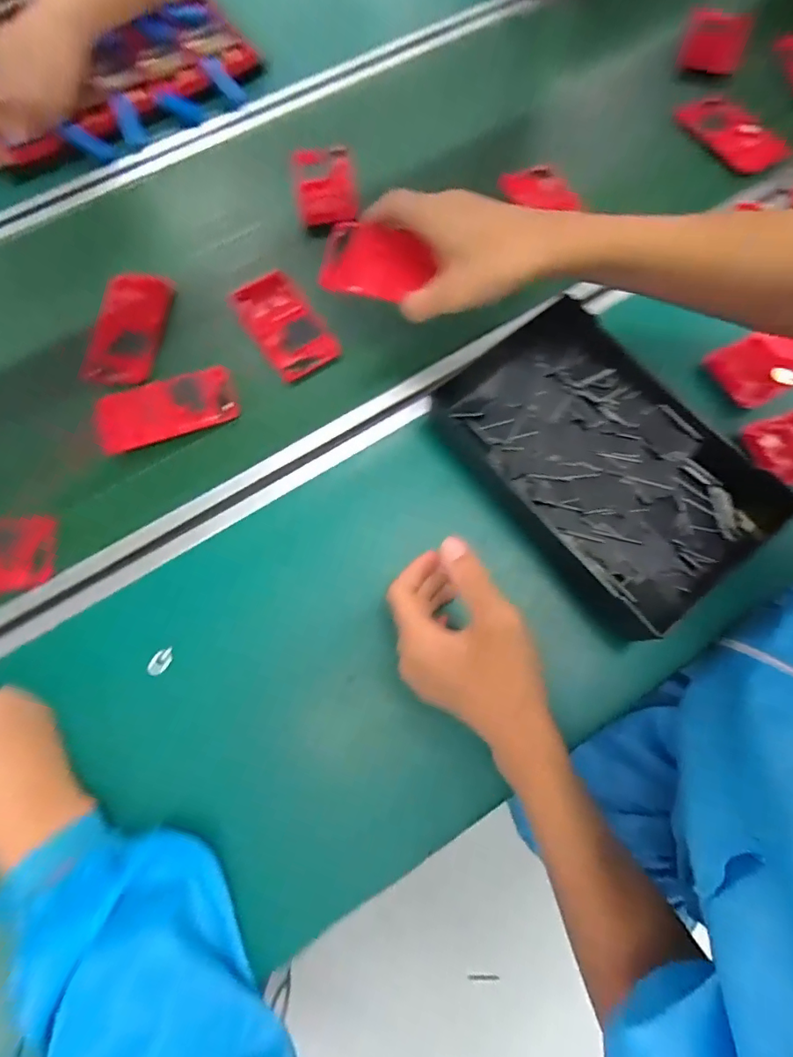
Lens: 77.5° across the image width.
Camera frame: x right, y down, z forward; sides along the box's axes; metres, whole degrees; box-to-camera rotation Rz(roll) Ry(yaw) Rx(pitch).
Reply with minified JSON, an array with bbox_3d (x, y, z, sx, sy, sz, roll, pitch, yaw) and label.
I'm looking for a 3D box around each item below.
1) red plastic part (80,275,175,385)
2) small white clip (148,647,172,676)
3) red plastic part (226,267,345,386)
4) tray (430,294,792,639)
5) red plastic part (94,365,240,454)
[{"bbox_3d":[-0.269,-0.201,0.492,0.062,0.023,0.121,6,71,4],"label":"red plastic part"},{"bbox_3d":[-0.189,0.106,0.397,0.013,0.006,0.023,17,72,8],"label":"small white clip"},{"bbox_3d":[-0.113,-0.208,0.493,0.067,0.013,0.118,-35,73,-10],"label":"red plastic part"},{"bbox_3d":[0.174,-0.064,0.413,0.196,0.051,0.264,-34,73,-10],"label":"tray"},{"bbox_3d":[-0.216,-0.112,0.462,0.126,0.010,0.054,-18,87,-7],"label":"red plastic part"}]

